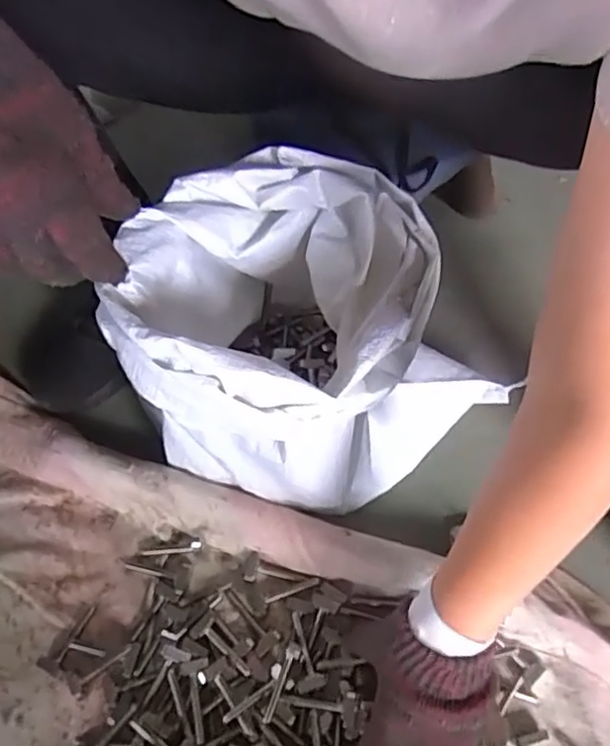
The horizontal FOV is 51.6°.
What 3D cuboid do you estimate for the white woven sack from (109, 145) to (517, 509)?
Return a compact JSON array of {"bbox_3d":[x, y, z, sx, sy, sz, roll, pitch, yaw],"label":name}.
[{"bbox_3d":[0.018,-0.028,0.527,0.264,0.227,0.237,14,64,11],"label":"white woven sack"}]

